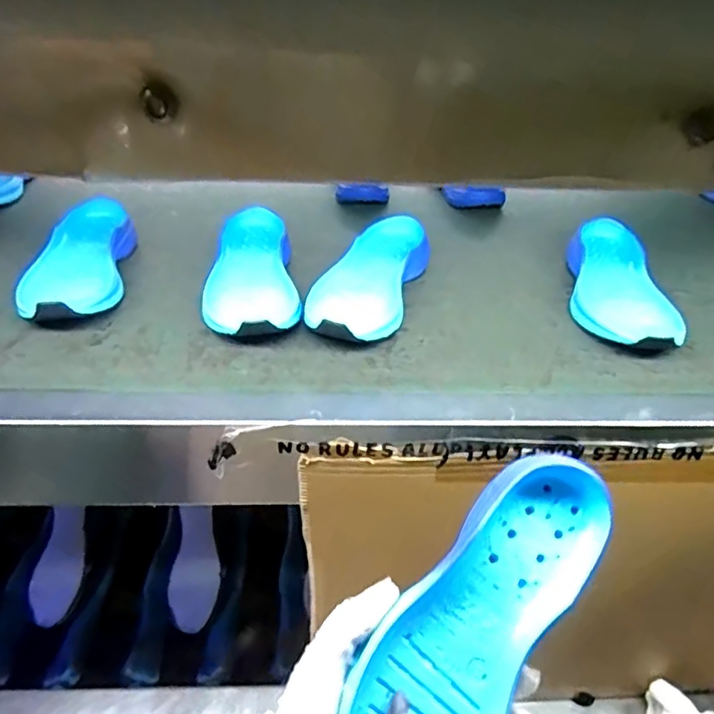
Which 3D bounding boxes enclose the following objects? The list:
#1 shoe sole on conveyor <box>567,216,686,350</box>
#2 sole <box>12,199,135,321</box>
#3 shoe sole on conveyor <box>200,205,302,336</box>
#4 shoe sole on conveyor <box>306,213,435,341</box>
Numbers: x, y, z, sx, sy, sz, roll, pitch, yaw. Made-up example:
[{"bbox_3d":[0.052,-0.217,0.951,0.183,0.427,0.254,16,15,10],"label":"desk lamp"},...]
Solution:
[{"bbox_3d":[0.273,-0.078,0.622,0.092,0.046,0.262,7,33,5],"label":"shoe sole on conveyor"},{"bbox_3d":[-0.291,-0.099,0.610,0.098,0.058,0.227,-4,34,-12],"label":"sole"},{"bbox_3d":[-0.116,-0.088,0.609,0.101,0.053,0.240,-3,34,-10],"label":"shoe sole on conveyor"},{"bbox_3d":[0.013,-0.080,0.605,0.091,0.057,0.237,12,34,13],"label":"shoe sole on conveyor"}]

